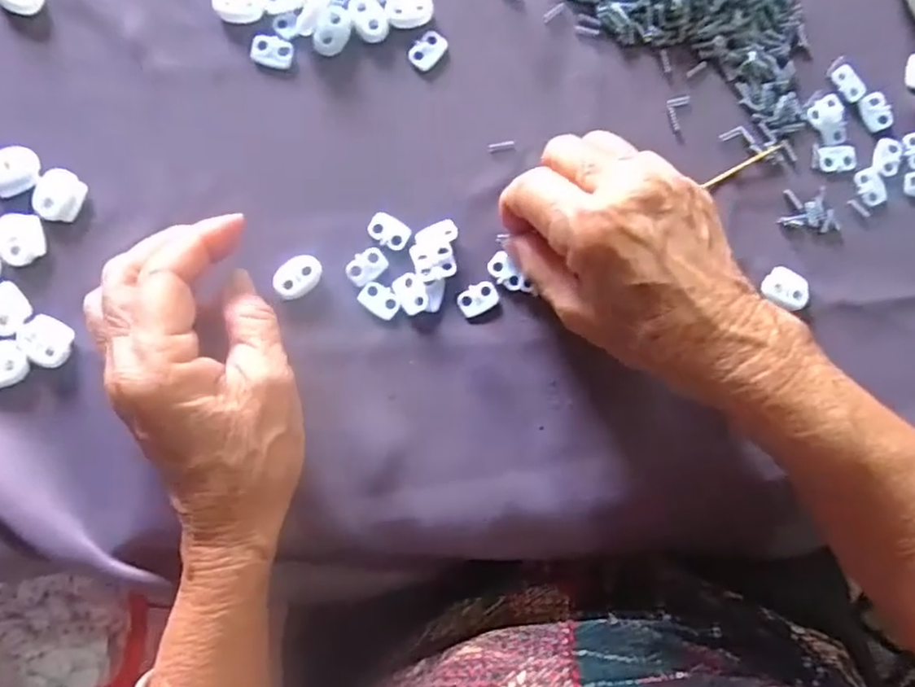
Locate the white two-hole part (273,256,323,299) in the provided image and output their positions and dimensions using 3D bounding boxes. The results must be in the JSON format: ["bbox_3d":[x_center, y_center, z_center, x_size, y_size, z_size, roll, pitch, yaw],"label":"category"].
[{"bbox_3d":[-0.072,-0.030,0.296,0.023,0.004,0.016,-33,91,-6],"label":"white two-hole part"}]

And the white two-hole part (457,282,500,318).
[{"bbox_3d":[0.010,-0.021,0.304,0.019,0.004,0.013,-27,90,-6],"label":"white two-hole part"}]

